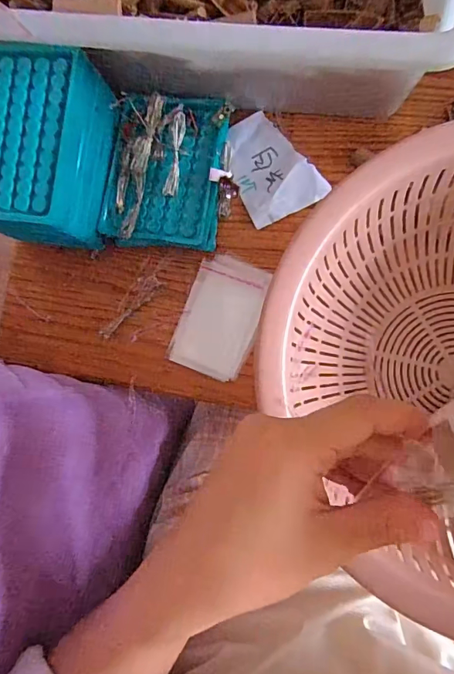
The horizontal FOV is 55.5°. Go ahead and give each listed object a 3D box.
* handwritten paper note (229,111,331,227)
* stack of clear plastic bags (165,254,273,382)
[{"bbox_3d":[0.038,-0.152,0.380,0.068,0.007,0.098,-24,82,6],"label":"handwritten paper note"},{"bbox_3d":[-0.005,-0.018,0.387,0.067,0.004,0.104,21,95,-2],"label":"stack of clear plastic bags"}]

